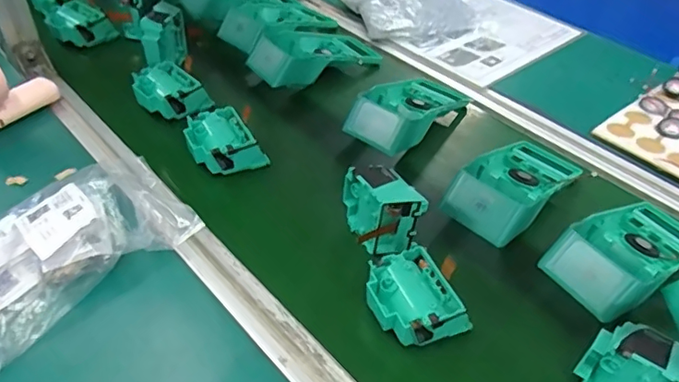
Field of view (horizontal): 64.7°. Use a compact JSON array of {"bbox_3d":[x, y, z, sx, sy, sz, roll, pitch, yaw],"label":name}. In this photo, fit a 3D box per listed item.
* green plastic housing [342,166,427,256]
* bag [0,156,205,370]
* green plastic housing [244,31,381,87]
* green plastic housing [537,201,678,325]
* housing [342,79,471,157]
[{"bbox_3d":[0.041,0.015,0.518,0.061,0.073,0.067,-6,44,-10],"label":"green plastic housing"},{"bbox_3d":[-0.249,0.036,0.486,0.145,0.054,0.213,33,50,28],"label":"bag"},{"bbox_3d":[-0.032,-0.192,0.771,0.195,0.061,0.101,-28,51,-29],"label":"green plastic housing"},{"bbox_3d":[0.285,0.051,0.513,0.199,0.043,0.087,-23,49,-26],"label":"green plastic housing"},{"bbox_3d":[0.090,-0.108,0.674,0.089,0.046,0.186,29,48,24],"label":"housing"}]

